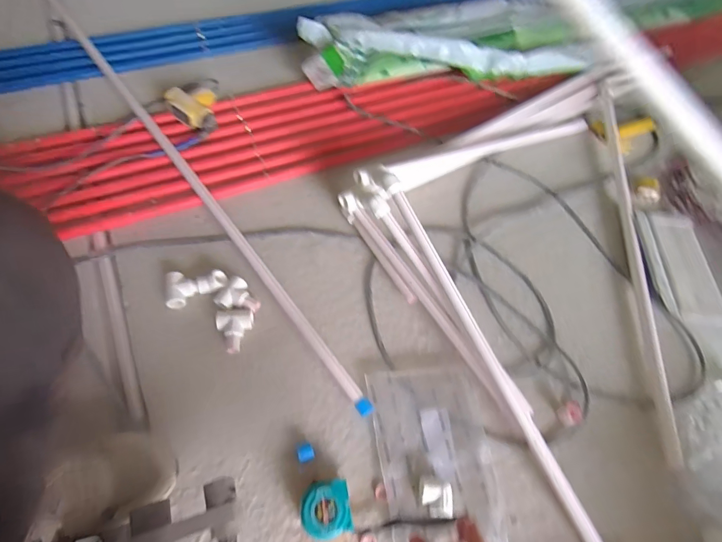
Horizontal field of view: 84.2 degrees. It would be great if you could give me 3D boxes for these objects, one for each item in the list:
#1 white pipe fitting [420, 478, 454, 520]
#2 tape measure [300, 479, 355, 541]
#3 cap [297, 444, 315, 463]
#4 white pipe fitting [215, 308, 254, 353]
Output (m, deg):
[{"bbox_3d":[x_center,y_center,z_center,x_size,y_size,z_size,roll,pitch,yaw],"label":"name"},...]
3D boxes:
[{"bbox_3d":[0.100,0.301,0.529,0.041,0.030,0.046,2,59,-3],"label":"white pipe fitting"},{"bbox_3d":[-0.044,0.303,0.508,0.062,0.045,0.064,-9,60,-9],"label":"tape measure"},{"bbox_3d":[-0.075,0.250,0.547,0.022,0.020,0.022,-12,61,-11],"label":"cap"},{"bbox_3d":[-0.199,0.096,0.633,0.056,0.033,0.068,-7,60,-8],"label":"white pipe fitting"}]

